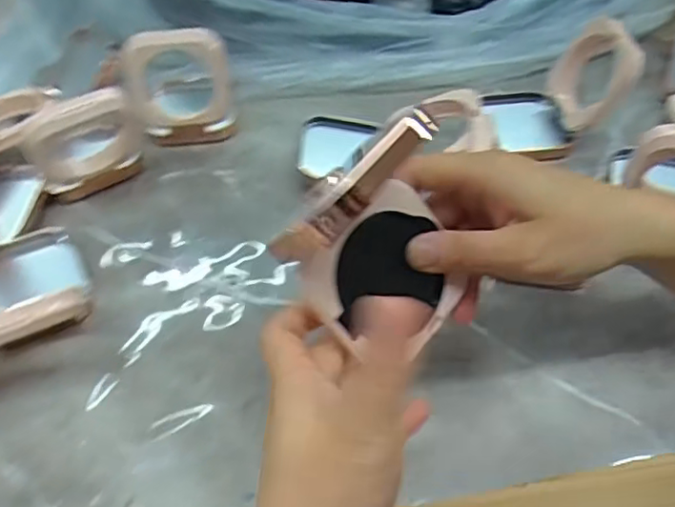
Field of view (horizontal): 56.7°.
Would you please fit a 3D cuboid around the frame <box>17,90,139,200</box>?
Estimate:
[{"bbox_3d":[-0.185,-0.076,0.459,0.073,0.088,0.029,-25,54,-20],"label":"frame"}]

